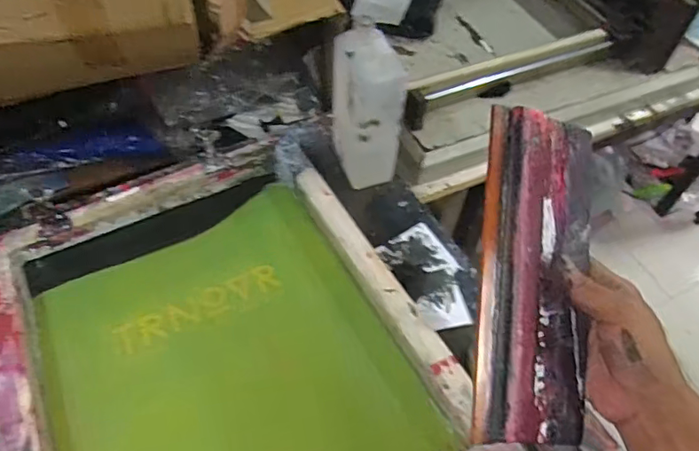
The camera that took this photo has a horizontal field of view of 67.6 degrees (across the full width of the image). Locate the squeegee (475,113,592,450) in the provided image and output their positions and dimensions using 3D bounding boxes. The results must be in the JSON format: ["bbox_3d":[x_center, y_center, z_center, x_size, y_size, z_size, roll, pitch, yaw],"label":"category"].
[{"bbox_3d":[0.138,0.034,0.384,0.082,0.027,0.236,6,81,1],"label":"squeegee"}]

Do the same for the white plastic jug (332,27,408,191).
[{"bbox_3d":[0.022,-0.156,0.687,0.062,0.212,0.100,-19,57,-16],"label":"white plastic jug"}]

